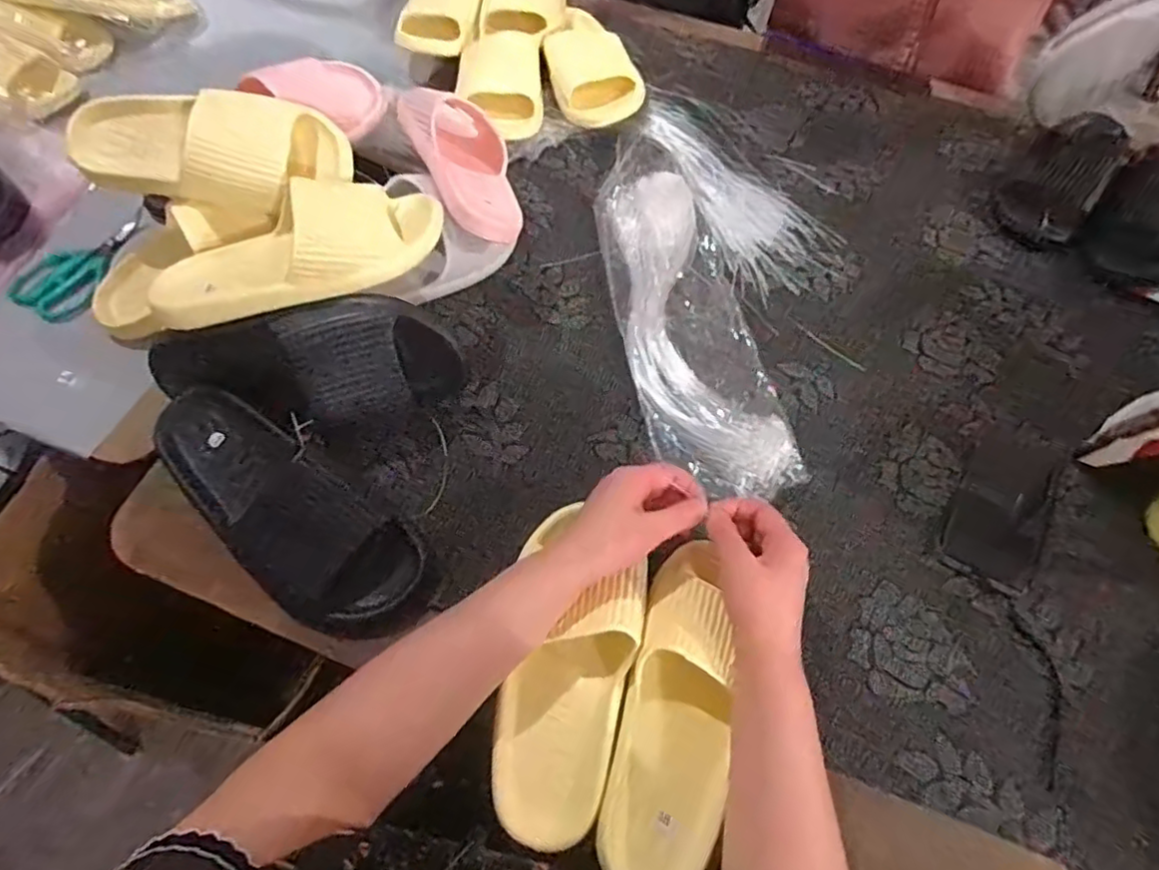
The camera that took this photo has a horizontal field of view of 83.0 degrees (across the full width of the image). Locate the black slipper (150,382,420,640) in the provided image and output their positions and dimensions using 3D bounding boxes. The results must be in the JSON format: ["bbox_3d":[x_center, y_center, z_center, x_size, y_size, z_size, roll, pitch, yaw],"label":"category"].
[{"bbox_3d":[-0.255,0.062,0.553,0.272,0.059,0.109,32,65,15],"label":"black slipper"}]

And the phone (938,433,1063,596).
[{"bbox_3d":[0.388,0.067,0.600,0.079,0.004,0.155,28,64,13],"label":"phone"}]

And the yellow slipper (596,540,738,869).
[{"bbox_3d":[0.072,0.202,0.481,0.081,0.064,0.229,11,68,4],"label":"yellow slipper"}]

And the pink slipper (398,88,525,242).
[{"bbox_3d":[-0.116,-0.283,0.678,0.107,0.070,0.234,-3,54,-41],"label":"pink slipper"}]

